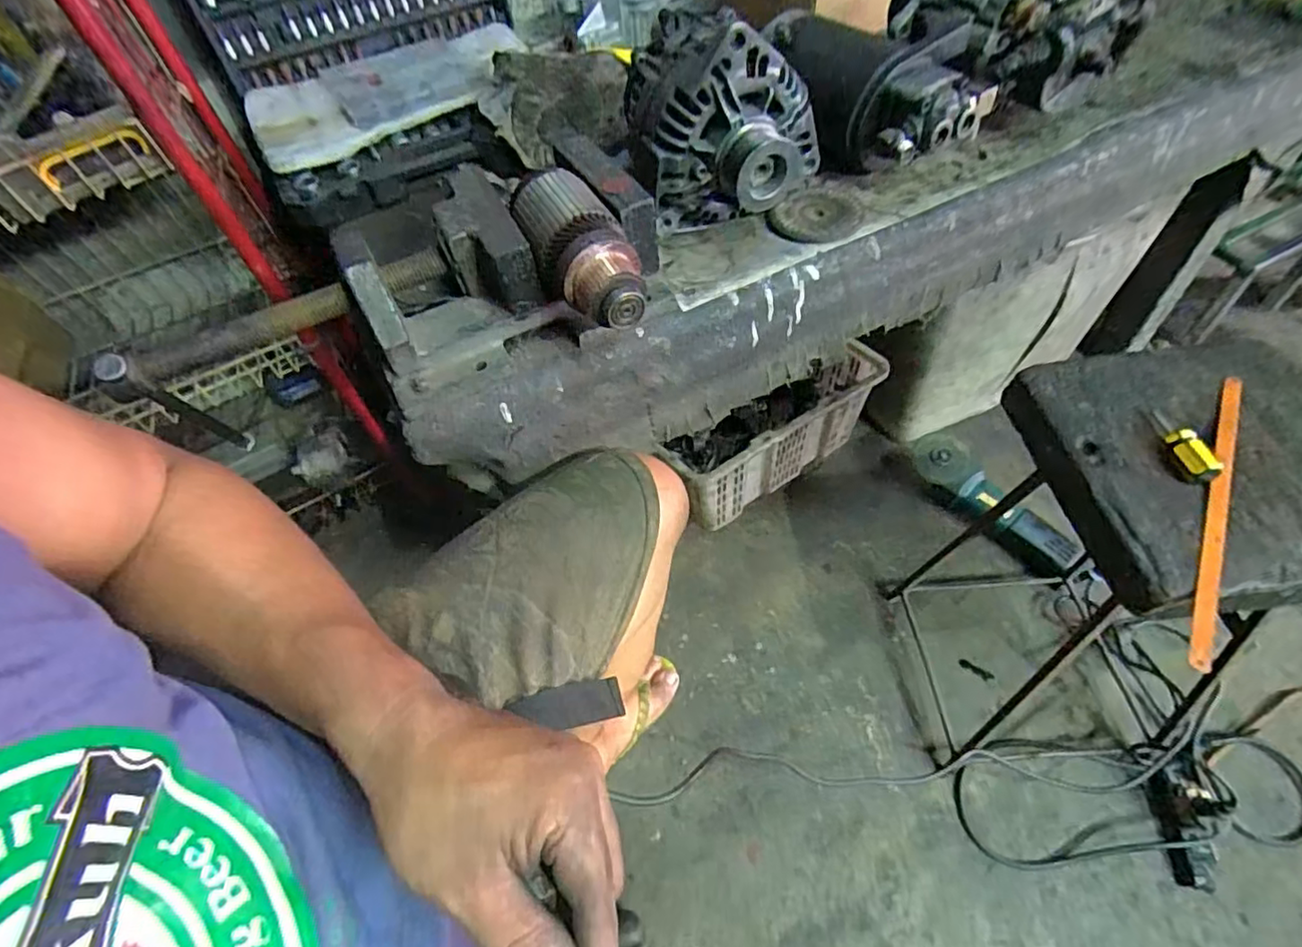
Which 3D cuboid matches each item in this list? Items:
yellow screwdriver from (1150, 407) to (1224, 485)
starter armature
[{"bbox_3d":[0.438,-0.027,0.506,0.021,0.019,0.077,-1,53,5],"label":"yellow screwdriver"},{"bbox_3d":[-0.058,-0.175,0.493,0.067,0.068,0.166,-27,67,-14],"label":"starter armature"}]

